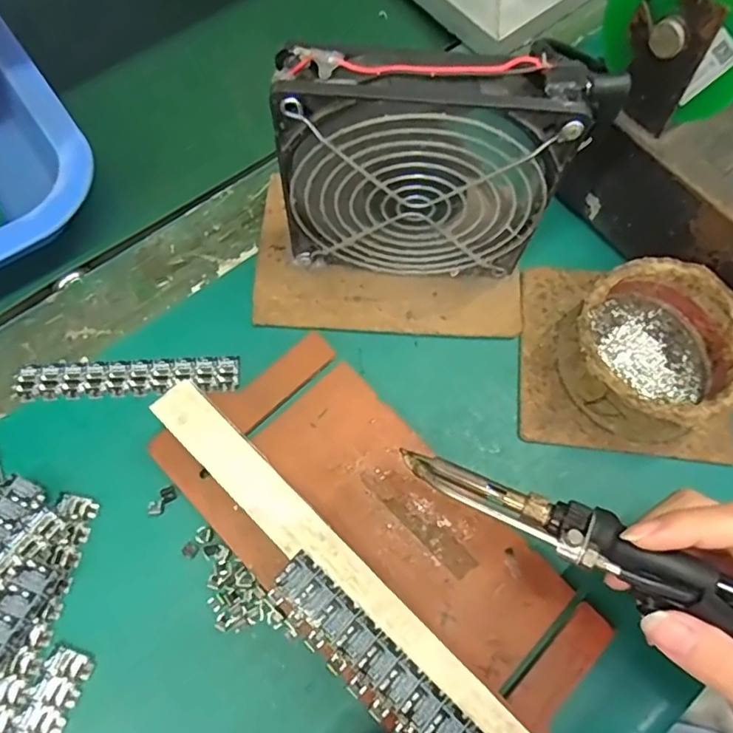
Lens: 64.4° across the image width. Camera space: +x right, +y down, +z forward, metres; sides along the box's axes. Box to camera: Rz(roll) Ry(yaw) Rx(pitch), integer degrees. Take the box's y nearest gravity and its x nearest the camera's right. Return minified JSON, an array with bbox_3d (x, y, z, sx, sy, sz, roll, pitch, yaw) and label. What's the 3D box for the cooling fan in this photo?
[{"bbox_3d":[0.025,-0.084,0.265,0.123,0.131,0.026,4,70,0],"label":"cooling fan"}]

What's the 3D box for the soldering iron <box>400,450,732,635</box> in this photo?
[{"bbox_3d":[0.113,0.078,0.216,0.213,0.025,0.023,22,70,19],"label":"soldering iron"}]

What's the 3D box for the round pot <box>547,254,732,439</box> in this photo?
[{"bbox_3d":[0.141,-0.007,0.290,0.083,0.040,0.079,0,70,-1],"label":"round pot"}]

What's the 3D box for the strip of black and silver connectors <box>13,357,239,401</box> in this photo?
[{"bbox_3d":[-0.121,0.005,0.296,0.108,0.004,0.019,-3,70,-2],"label":"strip of black and silver connectors"}]

